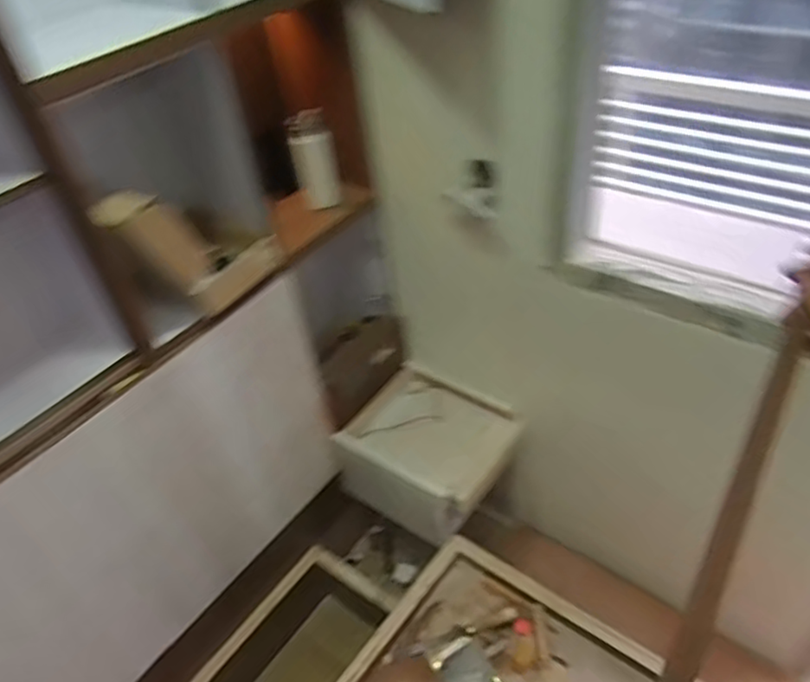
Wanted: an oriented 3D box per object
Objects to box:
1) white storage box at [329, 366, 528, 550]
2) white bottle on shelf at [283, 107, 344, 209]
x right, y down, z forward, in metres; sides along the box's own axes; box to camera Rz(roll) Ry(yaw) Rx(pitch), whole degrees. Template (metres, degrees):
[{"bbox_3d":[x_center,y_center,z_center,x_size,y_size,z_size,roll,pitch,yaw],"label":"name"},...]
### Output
[{"bbox_3d":[0.077,0.306,1.742,0.400,0.224,0.340,18,47,27],"label":"white storage box"},{"bbox_3d":[-0.208,-0.421,1.477,0.090,0.217,0.076,-8,41,-1],"label":"white bottle on shelf"}]

